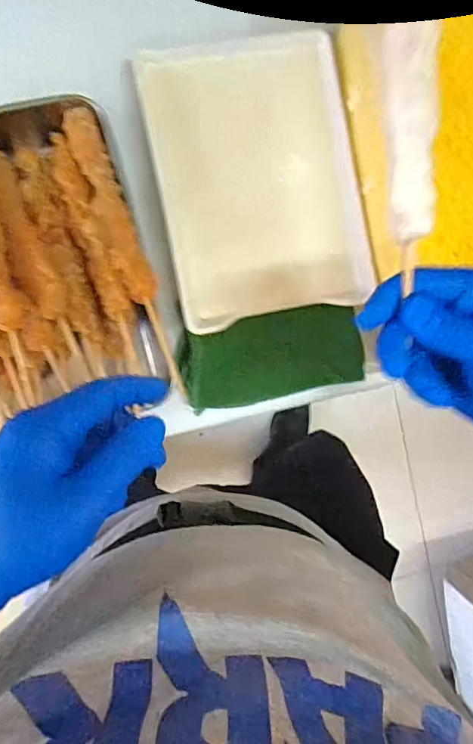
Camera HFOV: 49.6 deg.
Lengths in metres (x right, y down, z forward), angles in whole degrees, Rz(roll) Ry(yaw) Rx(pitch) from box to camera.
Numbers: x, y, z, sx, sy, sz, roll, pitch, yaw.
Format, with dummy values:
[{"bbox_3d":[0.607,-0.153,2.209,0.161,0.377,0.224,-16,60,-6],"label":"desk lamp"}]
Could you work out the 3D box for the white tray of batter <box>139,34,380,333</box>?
[{"bbox_3d":[0.018,-0.172,0.451,0.172,0.039,0.243,-11,94,-7],"label":"white tray of batter"}]

